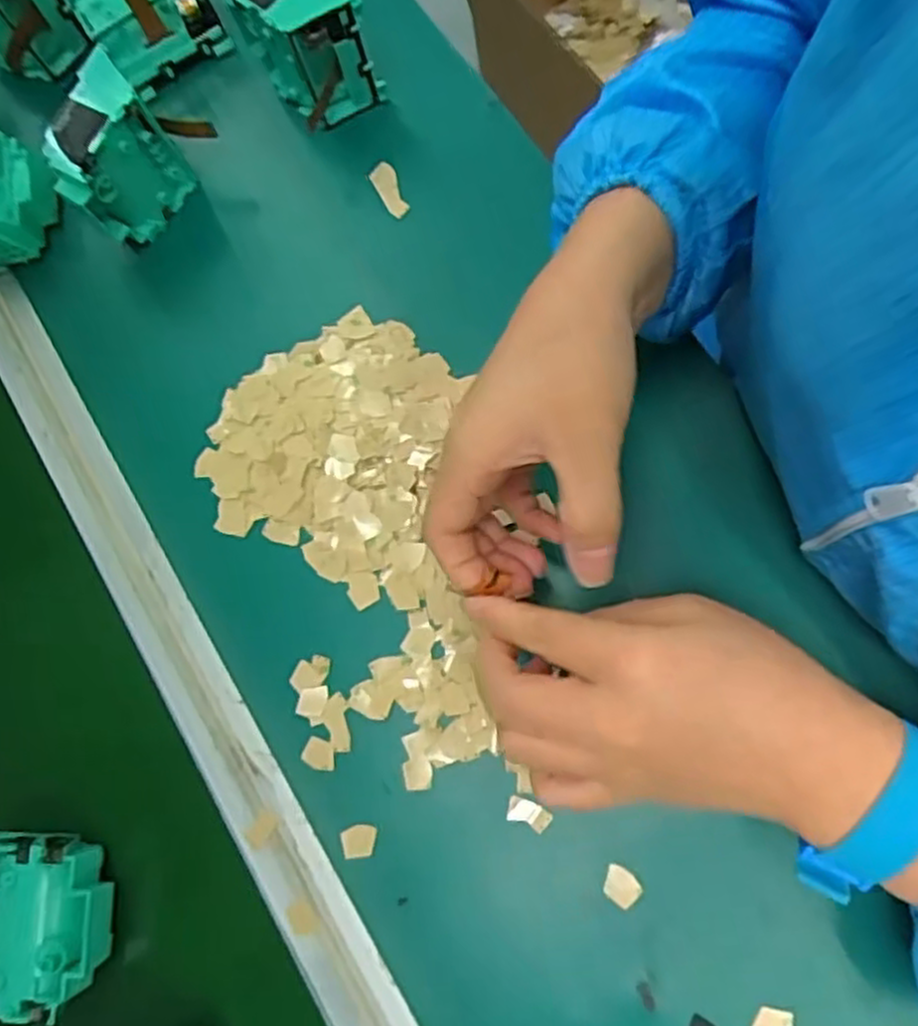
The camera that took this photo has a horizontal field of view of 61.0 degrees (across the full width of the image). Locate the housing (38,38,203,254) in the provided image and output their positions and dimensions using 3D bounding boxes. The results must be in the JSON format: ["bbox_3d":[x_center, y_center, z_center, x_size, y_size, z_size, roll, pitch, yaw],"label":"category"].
[{"bbox_3d":[-0.188,-0.189,0.426,0.037,0.087,0.060,30,75,9],"label":"housing"}]

